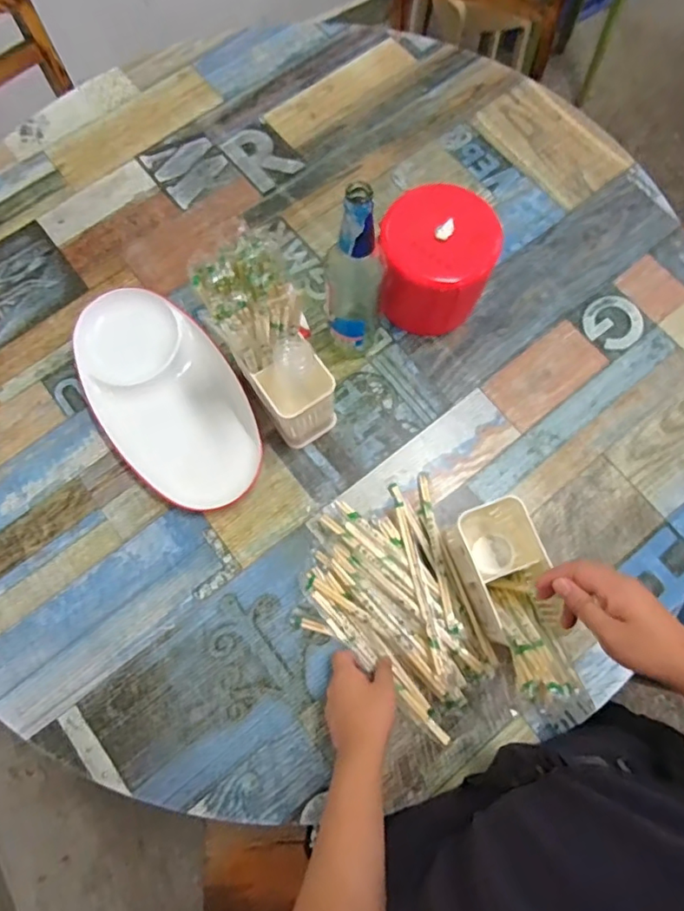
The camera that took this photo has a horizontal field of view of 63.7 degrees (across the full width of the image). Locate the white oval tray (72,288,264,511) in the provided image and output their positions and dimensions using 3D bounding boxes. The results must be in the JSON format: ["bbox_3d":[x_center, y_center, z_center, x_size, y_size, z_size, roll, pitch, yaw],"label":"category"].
[{"bbox_3d":[-0.235,-0.079,0.733,0.174,0.046,0.325,-35,77,-9],"label":"white oval tray"}]

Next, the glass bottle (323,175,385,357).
[{"bbox_3d":[0.014,-0.196,0.643,0.065,0.278,0.061,6,74,2],"label":"glass bottle"}]

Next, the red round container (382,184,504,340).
[{"bbox_3d":[0.122,-0.252,0.731,0.142,0.131,0.151,0,74,0],"label":"red round container"}]

